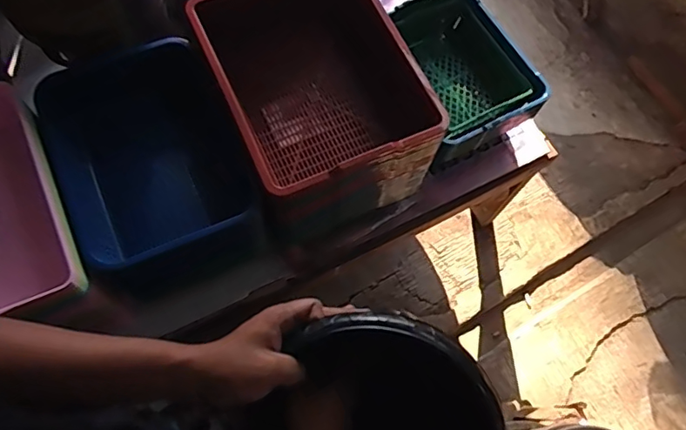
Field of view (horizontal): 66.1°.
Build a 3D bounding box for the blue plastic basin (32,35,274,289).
[{"bbox_3d":[-0.299,-0.089,0.837,0.257,0.097,0.346,-25,71,-14],"label":"blue plastic basin"}]

